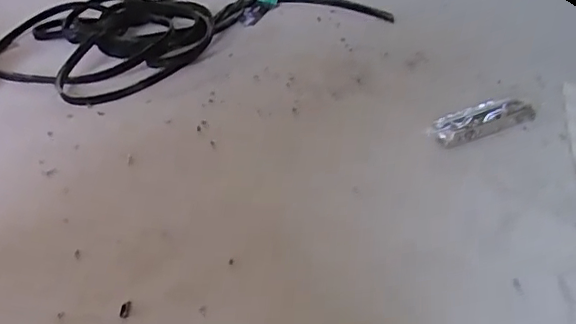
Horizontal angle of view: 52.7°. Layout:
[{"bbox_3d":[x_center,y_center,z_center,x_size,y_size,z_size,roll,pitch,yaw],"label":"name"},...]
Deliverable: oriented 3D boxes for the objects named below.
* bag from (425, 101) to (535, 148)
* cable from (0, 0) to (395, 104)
[{"bbox_3d":[0.279,-0.060,0.845,0.167,0.031,0.047,-20,35,-19],"label":"bag"},{"bbox_3d":[-0.263,-0.341,1.356,0.781,0.063,0.584,-21,36,-21],"label":"cable"}]

